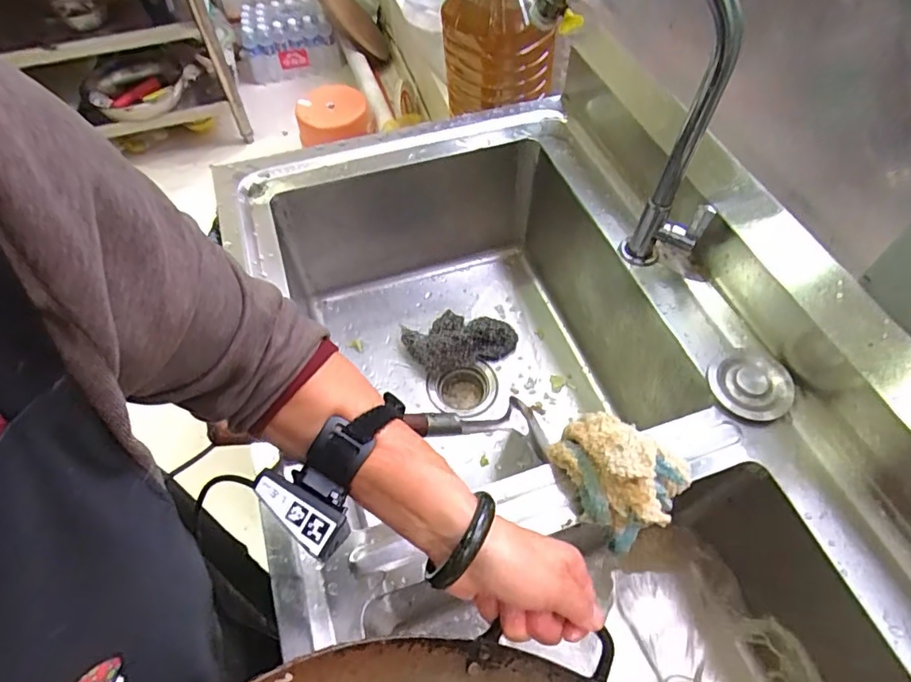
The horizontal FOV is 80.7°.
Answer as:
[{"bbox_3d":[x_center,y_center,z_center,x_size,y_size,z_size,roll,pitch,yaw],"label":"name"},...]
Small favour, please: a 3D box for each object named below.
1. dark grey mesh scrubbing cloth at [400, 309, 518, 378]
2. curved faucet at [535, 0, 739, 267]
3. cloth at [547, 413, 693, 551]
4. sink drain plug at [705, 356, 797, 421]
[{"bbox_3d":[0.014,-0.004,0.888,0.168,0.070,0.110,-23,61,-11],"label":"dark grey mesh scrubbing cloth"},{"bbox_3d":[0.177,-0.220,0.552,0.211,0.351,0.068,15,61,12],"label":"curved faucet"},{"bbox_3d":[0.150,0.112,0.486,0.104,0.083,0.115,-38,65,-19],"label":"cloth"},{"bbox_3d":[0.308,0.046,0.560,0.078,0.013,0.072,12,67,26],"label":"sink drain plug"}]

